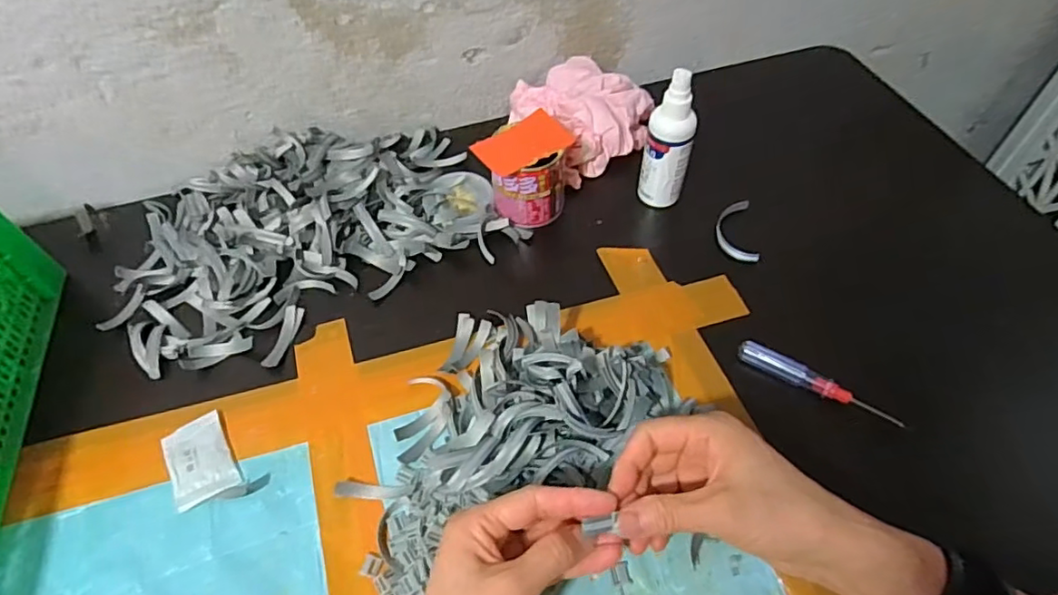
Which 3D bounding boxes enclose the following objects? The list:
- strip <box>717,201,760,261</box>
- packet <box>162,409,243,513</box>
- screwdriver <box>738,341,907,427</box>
[{"bbox_3d":[0.186,-0.061,0.533,0.032,0.014,0.076,6,54,3],"label":"strip"},{"bbox_3d":[-0.226,0.110,0.405,0.039,0.010,0.064,-27,57,-17],"label":"packet"},{"bbox_3d":[0.212,0.065,0.435,0.116,0.018,0.016,29,60,21],"label":"screwdriver"}]

